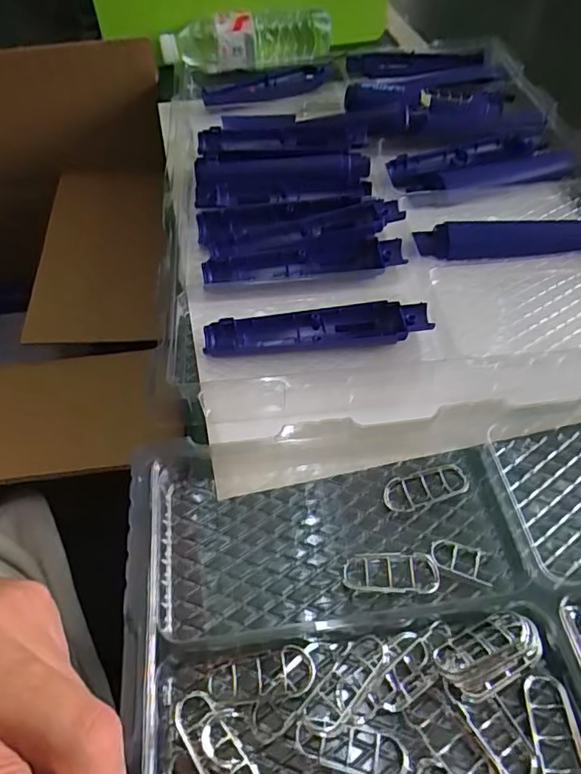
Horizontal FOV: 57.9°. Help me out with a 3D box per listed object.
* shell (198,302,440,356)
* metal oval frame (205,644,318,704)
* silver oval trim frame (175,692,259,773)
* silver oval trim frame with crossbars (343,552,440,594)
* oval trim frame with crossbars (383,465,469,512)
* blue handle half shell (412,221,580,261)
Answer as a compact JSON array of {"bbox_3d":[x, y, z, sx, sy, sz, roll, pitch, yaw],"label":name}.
[{"bbox_3d":[0.019,-0.044,0.393,0.166,0.014,0.033,-3,52,0],"label":"shell"},{"bbox_3d":[-0.015,0.142,0.258,0.053,0.010,0.022,-6,52,-3],"label":"metal oval frame"},{"bbox_3d":[-0.035,0.169,0.243,0.021,0.007,0.052,-34,58,-22],"label":"silver oval trim frame"},{"bbox_3d":[0.056,0.103,0.290,0.051,0.010,0.022,0,52,2],"label":"silver oval trim frame with crossbars"},{"bbox_3d":[0.083,0.062,0.320,0.054,0.010,0.019,-14,53,-8],"label":"oval trim frame with crossbars"},{"bbox_3d":[0.197,-0.133,0.464,0.166,0.015,0.047,1,52,3],"label":"blue handle half shell"}]

